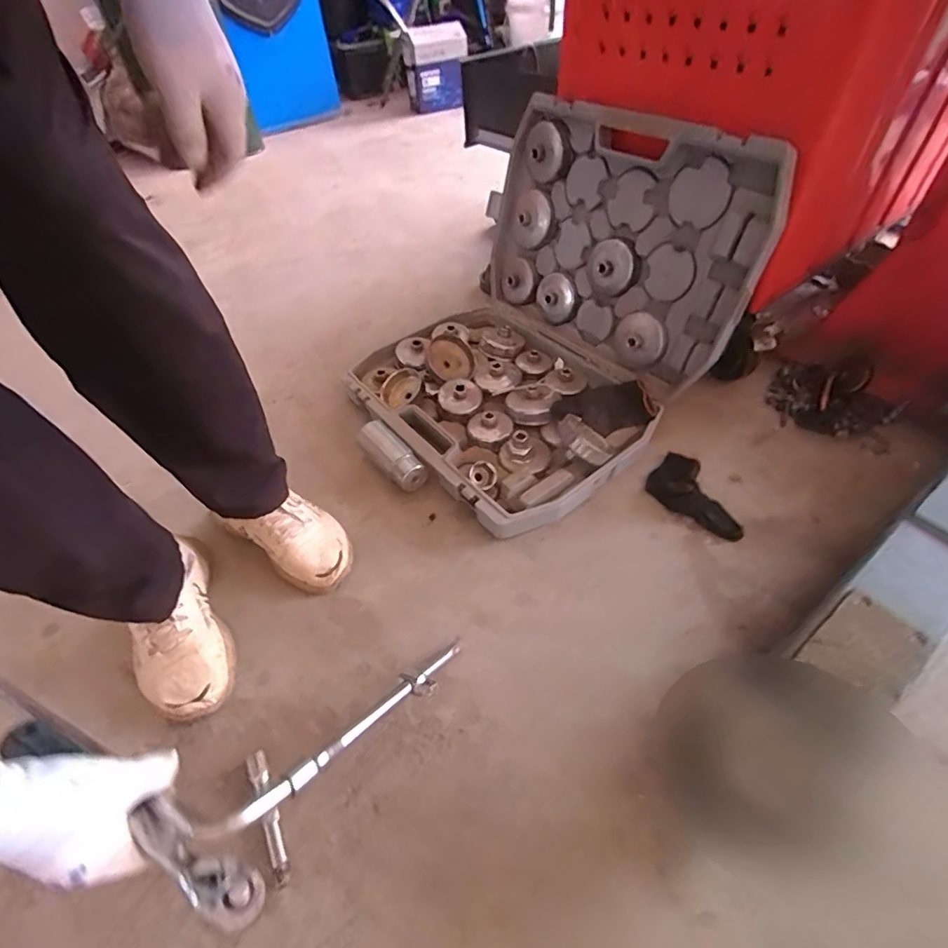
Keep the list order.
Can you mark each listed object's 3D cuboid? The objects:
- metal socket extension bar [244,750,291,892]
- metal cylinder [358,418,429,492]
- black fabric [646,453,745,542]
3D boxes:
[{"bbox_3d":[-0.207,0.344,0.497,0.017,0.017,0.125,-25,52,-17],"label":"metal socket extension bar"},{"bbox_3d":[-0.133,-0.025,0.791,0.051,0.050,0.152,-33,55,-22],"label":"metal cylinder"},{"bbox_3d":[0.329,0.033,0.721,0.081,0.036,0.147,-37,57,-25],"label":"black fabric"}]

